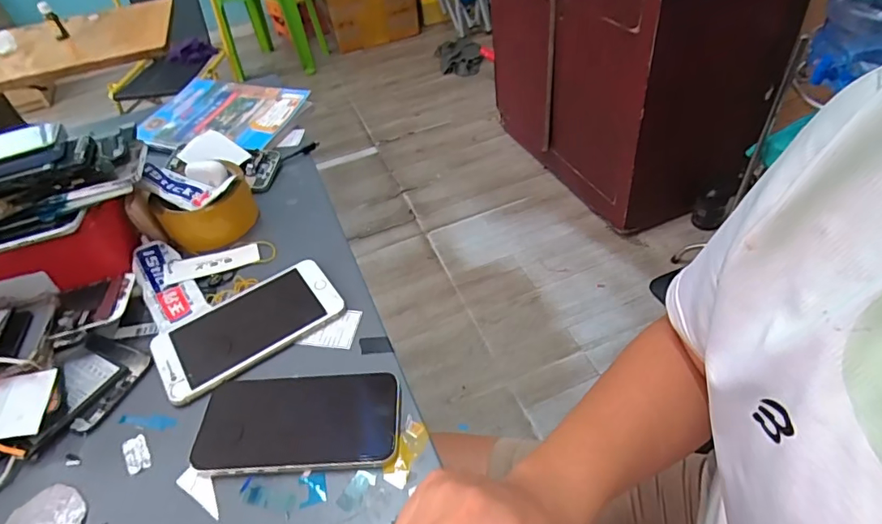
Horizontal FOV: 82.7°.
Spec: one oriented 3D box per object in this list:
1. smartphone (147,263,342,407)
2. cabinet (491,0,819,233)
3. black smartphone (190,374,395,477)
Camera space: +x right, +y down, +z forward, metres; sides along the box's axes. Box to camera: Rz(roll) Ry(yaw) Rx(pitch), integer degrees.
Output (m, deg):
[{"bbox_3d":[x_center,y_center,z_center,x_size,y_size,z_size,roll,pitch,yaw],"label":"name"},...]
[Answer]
[{"bbox_3d":[-0.167,0.052,0.434,0.152,0.011,0.080,-31,49,-21],"label":"smartphone"},{"bbox_3d":[0.510,-0.594,1.435,0.450,0.711,0.748,-23,46,-14],"label":"cabinet"},{"bbox_3d":[-0.103,0.115,0.368,0.141,0.009,0.072,-5,45,4],"label":"black smartphone"}]

